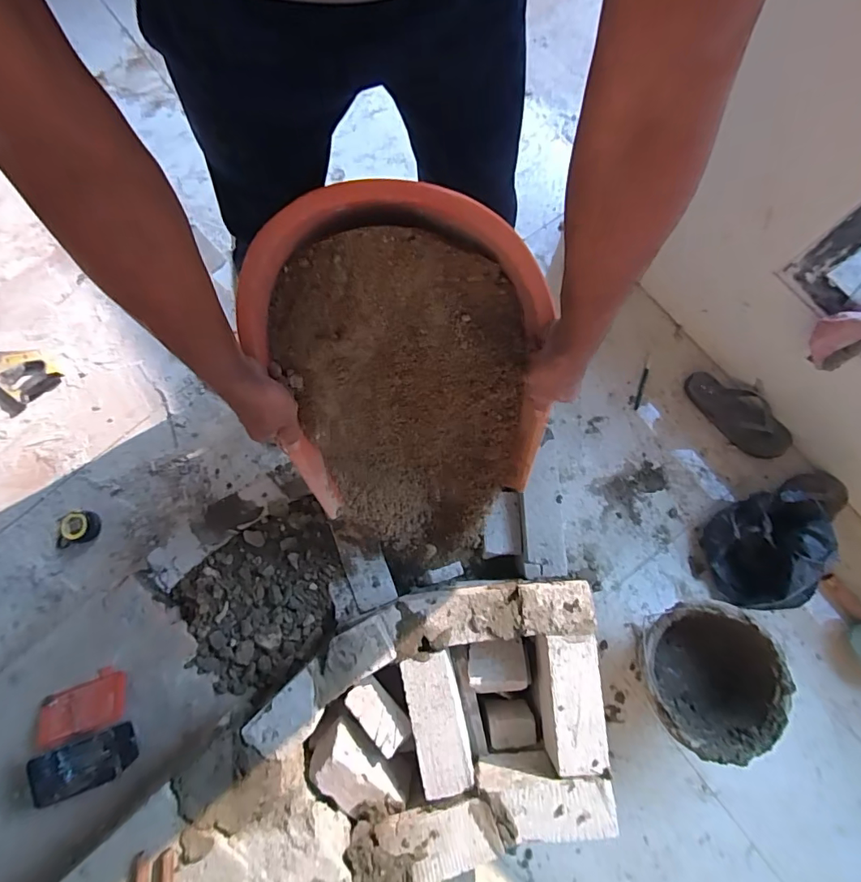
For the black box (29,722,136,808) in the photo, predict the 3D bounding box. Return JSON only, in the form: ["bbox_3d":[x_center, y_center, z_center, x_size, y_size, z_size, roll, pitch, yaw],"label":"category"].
[{"bbox_3d":[-0.570,0.532,0.774,0.154,0.042,0.078,-21,77,-6],"label":"black box"}]

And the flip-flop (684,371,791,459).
[{"bbox_3d":[0.720,-0.067,1.106,0.120,0.041,0.260,-42,79,-11],"label":"flip-flop"}]

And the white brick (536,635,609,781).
[{"bbox_3d":[0.214,0.396,0.732,0.084,0.082,0.186,-4,76,-2],"label":"white brick"}]

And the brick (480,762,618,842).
[{"bbox_3d":[0.165,0.521,0.685,0.184,0.062,0.074,1,76,-1],"label":"brick"}]

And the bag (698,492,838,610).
[{"bbox_3d":[0.689,0.229,0.968,0.182,0.152,0.221,-3,75,-1],"label":"bag"}]

